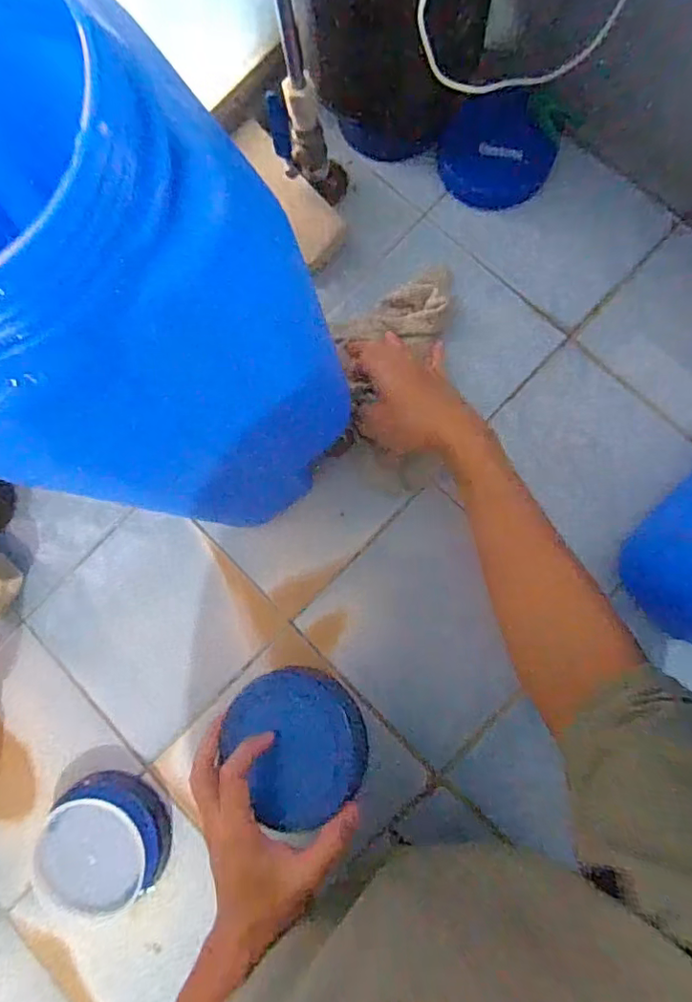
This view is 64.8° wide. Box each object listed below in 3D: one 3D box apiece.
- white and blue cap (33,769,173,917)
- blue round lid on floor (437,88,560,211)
[{"bbox_3d":[-0.235,0.330,0.527,0.127,0.030,0.115,-37,83,1],"label":"white and blue cap"},{"bbox_3d":[0.153,-0.353,0.558,0.108,0.017,0.098,39,124,-25],"label":"blue round lid on floor"}]

